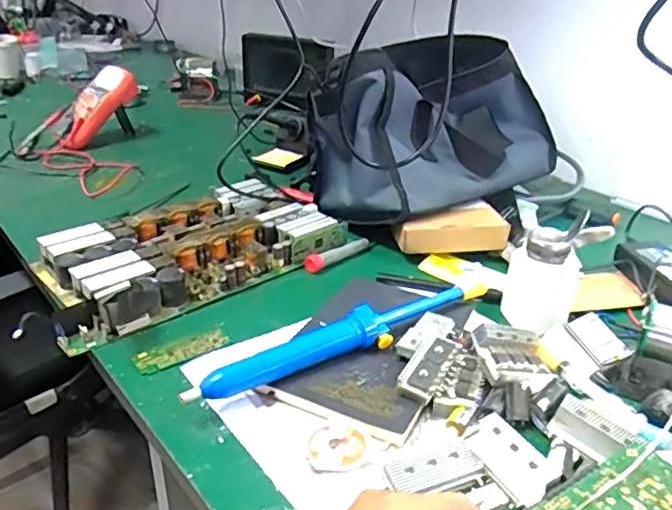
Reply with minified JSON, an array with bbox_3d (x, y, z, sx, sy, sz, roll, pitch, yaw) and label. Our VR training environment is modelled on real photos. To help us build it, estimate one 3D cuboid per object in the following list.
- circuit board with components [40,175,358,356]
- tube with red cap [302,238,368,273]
[{"bbox_3d":[-0.177,-0.012,0.710,0.343,0.041,0.205,-21,35,-36],"label":"circuit board with components"},{"bbox_3d":[0.002,-0.001,0.733,0.019,0.016,0.096,26,36,38],"label":"tube with red cap"}]

